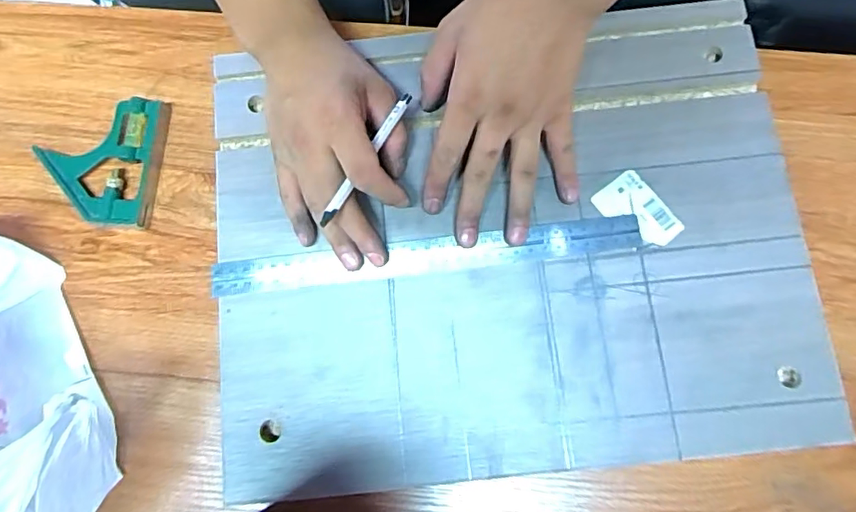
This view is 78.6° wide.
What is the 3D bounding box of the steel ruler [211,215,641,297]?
[{"bbox_3d":[-0.002,0.000,0.373,0.301,0.004,0.024,-6,81,1],"label":"steel ruler"}]

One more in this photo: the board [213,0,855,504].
[{"bbox_3d":[0.053,-0.015,0.381,0.408,0.019,0.326,-6,78,0],"label":"board"}]

